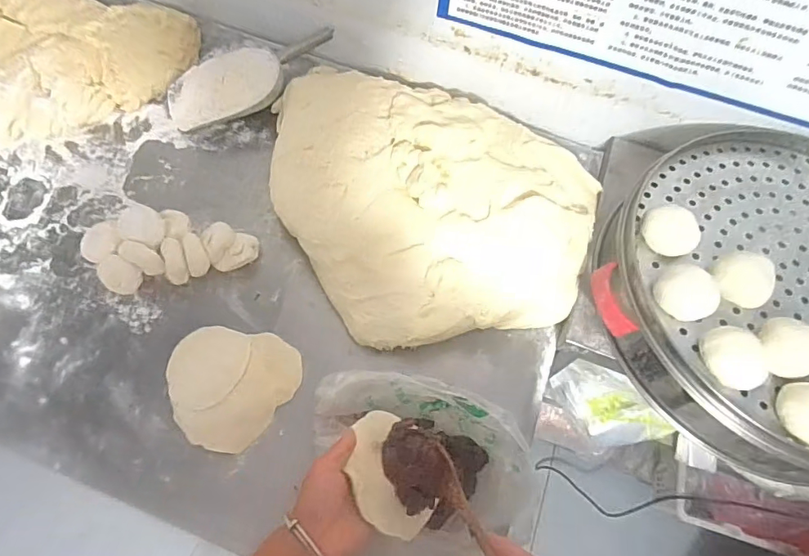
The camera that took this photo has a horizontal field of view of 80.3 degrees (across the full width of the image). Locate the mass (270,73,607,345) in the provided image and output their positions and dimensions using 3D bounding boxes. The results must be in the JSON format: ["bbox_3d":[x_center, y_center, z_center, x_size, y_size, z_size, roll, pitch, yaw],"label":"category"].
[{"bbox_3d":[0.045,-0.141,0.742,0.482,0.103,0.471,-7,65,-7],"label":"mass"}]

